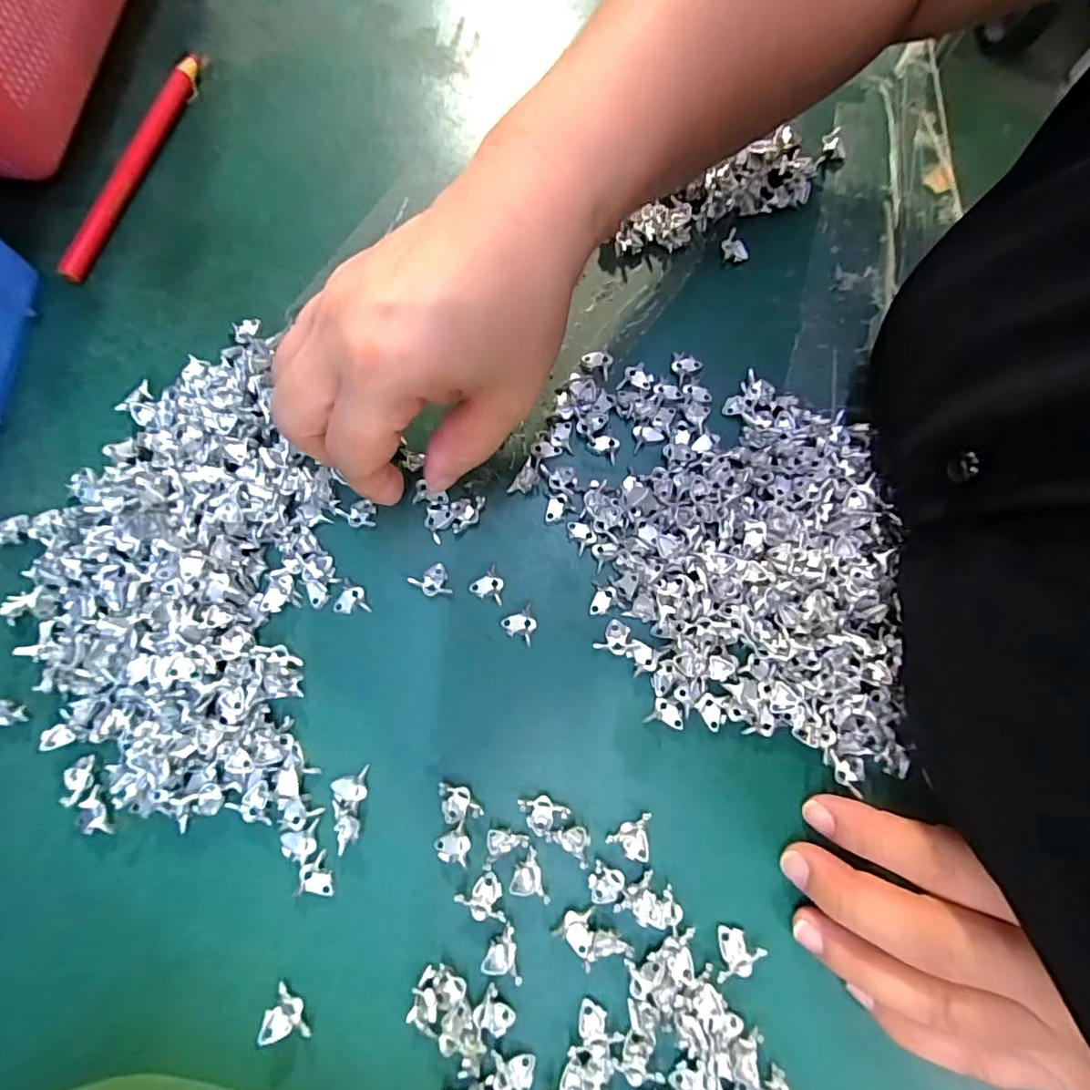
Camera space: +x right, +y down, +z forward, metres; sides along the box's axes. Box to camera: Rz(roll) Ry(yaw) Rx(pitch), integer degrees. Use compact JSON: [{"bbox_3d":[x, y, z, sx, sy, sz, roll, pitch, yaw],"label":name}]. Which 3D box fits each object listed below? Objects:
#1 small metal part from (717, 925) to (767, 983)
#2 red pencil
[{"bbox_3d":[0.067,0.142,0.189,0.014,0.007,0.014,12,76,3],"label":"small metal part"},{"bbox_3d":[-0.202,-0.188,0.270,0.010,0.009,0.136,17,76,4],"label":"red pencil"}]

